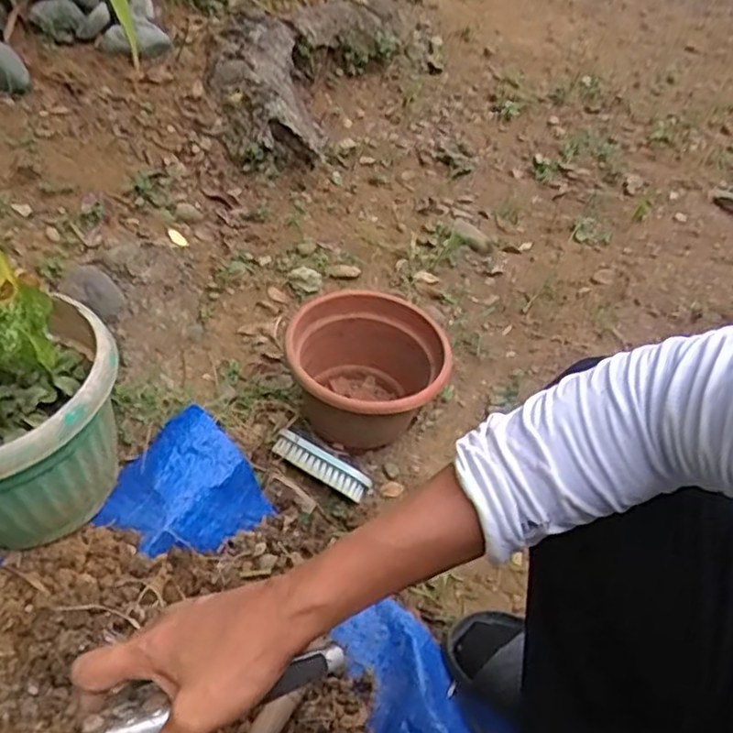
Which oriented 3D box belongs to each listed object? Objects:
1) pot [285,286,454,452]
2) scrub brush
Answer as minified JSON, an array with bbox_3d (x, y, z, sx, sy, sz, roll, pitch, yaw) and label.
[{"bbox_3d":[-0.003,0.022,0.886,0.185,0.152,0.187,3,48,-4],"label":"pot"},{"bbox_3d":[-0.056,0.118,0.830,0.127,0.037,0.029,27,51,17],"label":"scrub brush"}]

